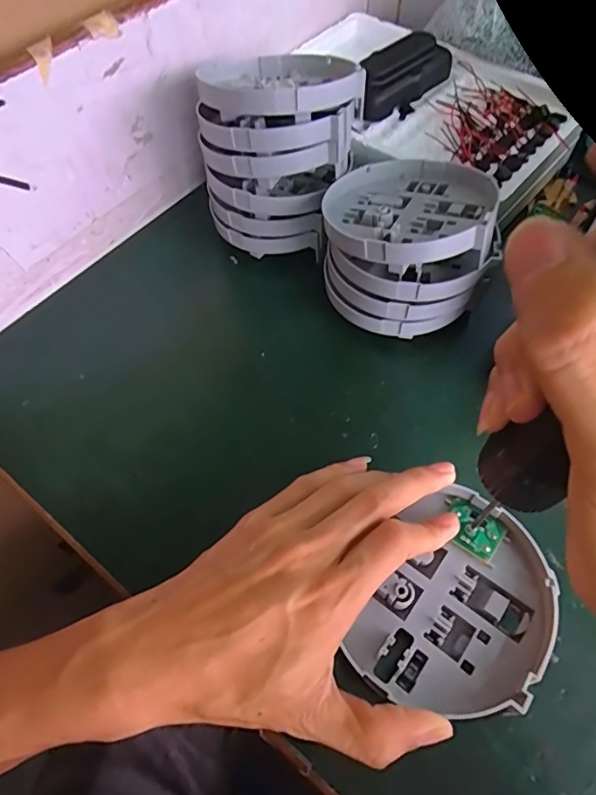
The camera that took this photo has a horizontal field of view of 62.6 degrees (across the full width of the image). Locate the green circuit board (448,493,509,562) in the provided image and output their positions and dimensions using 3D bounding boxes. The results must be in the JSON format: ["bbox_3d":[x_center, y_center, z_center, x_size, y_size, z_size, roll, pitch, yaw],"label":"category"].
[{"bbox_3d":[0.091,0.067,0.254,0.029,0.005,0.024,38,67,22],"label":"green circuit board"}]

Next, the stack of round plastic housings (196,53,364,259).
[{"bbox_3d":[-0.011,-0.184,0.351,0.105,0.104,0.115,3,59,3],"label":"stack of round plastic housings"}]

